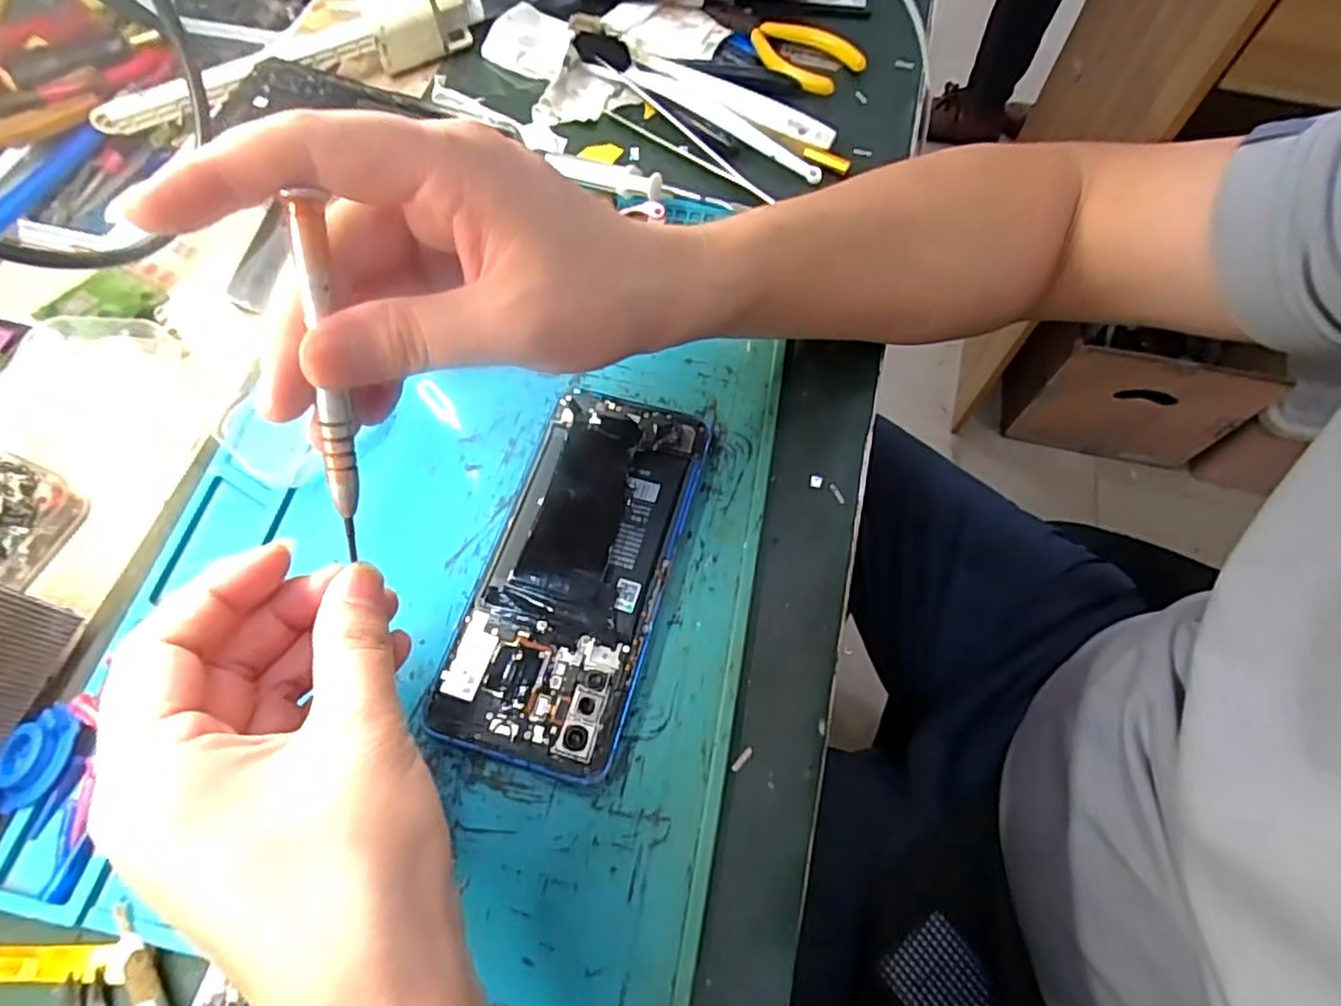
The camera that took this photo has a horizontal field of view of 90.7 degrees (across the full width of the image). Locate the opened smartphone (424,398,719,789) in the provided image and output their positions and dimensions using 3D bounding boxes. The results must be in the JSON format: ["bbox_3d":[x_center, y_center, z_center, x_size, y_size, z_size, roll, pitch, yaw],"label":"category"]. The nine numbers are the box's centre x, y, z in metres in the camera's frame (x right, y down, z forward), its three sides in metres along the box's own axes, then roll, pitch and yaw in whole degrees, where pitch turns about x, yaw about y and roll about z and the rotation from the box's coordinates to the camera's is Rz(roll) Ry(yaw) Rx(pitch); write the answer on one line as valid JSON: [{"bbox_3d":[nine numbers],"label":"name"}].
[{"bbox_3d":[-0.037,0.025,0.275,0.072,0.013,0.157,15,66,6],"label":"opened smartphone"}]

